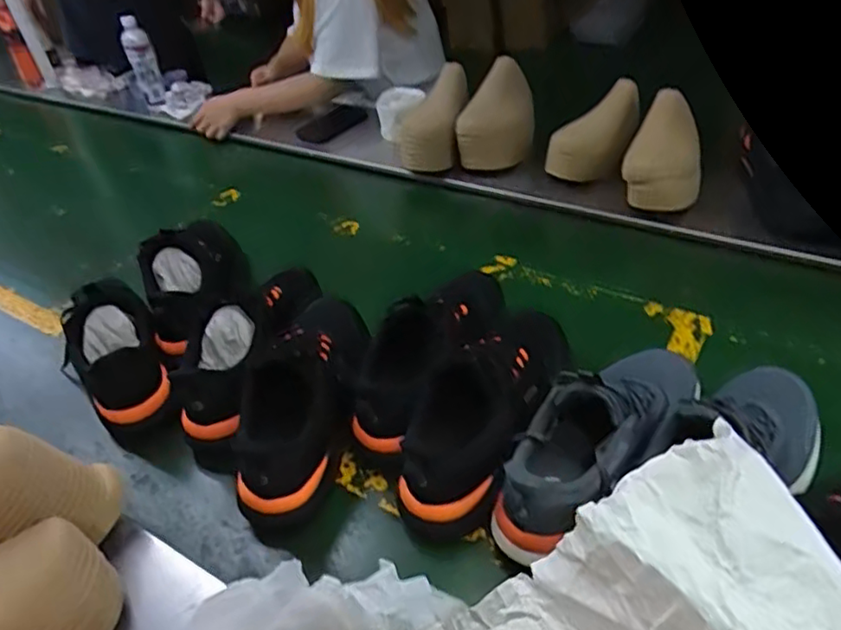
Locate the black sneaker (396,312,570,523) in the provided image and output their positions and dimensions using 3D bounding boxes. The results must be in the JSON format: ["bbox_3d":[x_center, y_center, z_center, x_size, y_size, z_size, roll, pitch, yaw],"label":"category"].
[{"bbox_3d":[0.083,0.073,0.683,0.112,0.100,0.311,15,44,26],"label":"black sneaker"}]

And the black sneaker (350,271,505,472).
[{"bbox_3d":[0.032,0.027,0.764,0.113,0.133,0.320,18,46,28],"label":"black sneaker"}]

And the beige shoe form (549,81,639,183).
[{"bbox_3d":[0.302,-0.304,1.081,0.178,0.143,0.059,-24,42,-19],"label":"beige shoe form"}]

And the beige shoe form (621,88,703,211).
[{"bbox_3d":[0.388,-0.248,0.989,0.110,0.142,0.188,11,43,22],"label":"beige shoe form"}]

